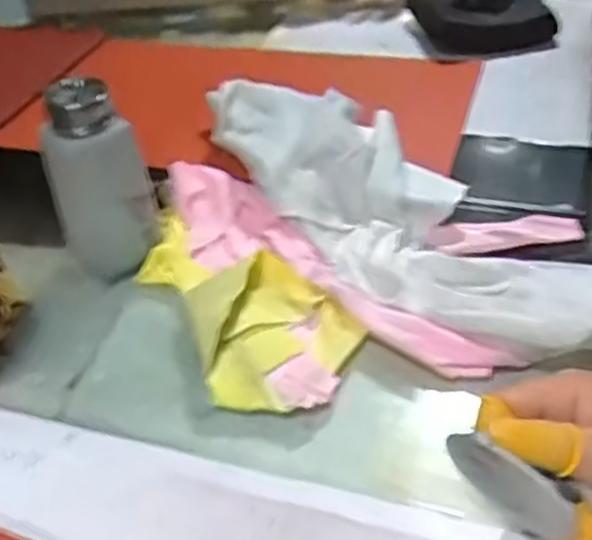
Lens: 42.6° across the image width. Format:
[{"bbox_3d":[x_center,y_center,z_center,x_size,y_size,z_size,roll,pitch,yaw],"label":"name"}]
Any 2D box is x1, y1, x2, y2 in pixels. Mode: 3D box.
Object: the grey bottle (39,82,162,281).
[{"bbox_3d":[-0.127,-0.056,0.492,0.056,0.125,0.048,-26,43,-24],"label":"grey bottle"}]

